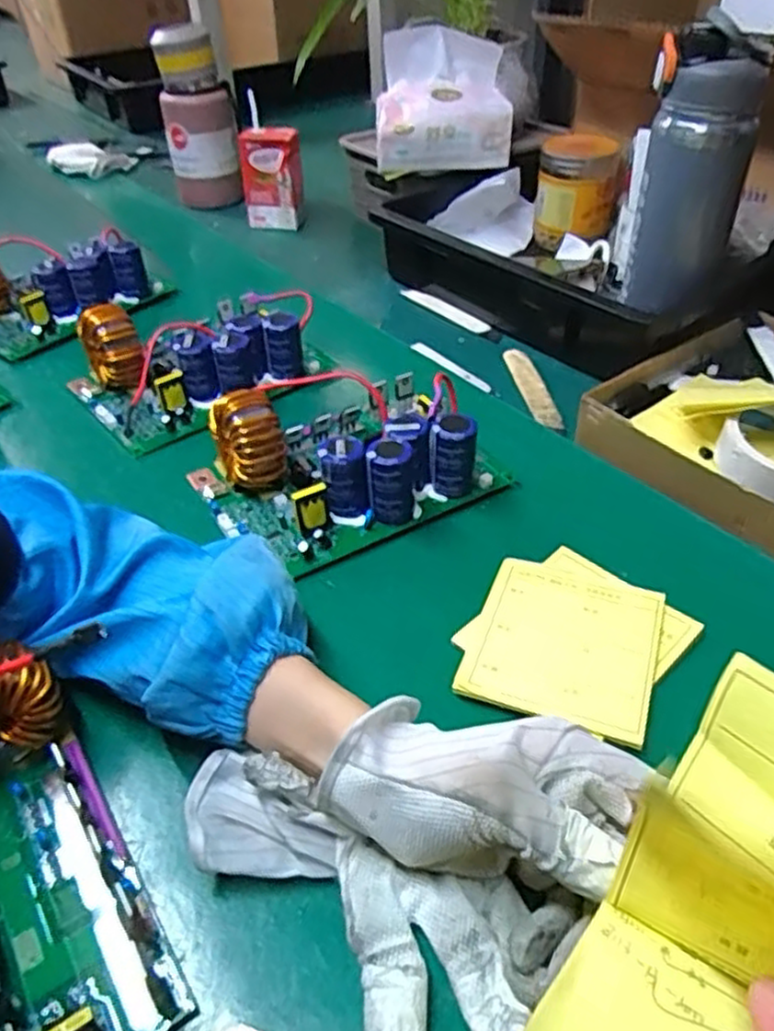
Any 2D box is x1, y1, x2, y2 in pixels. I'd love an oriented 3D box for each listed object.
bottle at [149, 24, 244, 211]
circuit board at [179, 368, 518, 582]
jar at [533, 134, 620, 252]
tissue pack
[{"bbox_3d":[-0.246,-0.510,0.948,0.091,0.188,0.081,-9,41,-8],"label":"bottle"},{"bbox_3d":[-0.032,-0.049,0.500,0.186,0.061,0.138,-23,45,-23],"label":"circuit board"},{"bbox_3d":[0.208,-0.360,0.811,0.086,0.098,0.074,7,41,10],"label":"jar"},{"bbox_3d":[0.057,-0.434,0.782,0.144,0.127,0.091,0,41,3],"label":"tissue pack"}]

